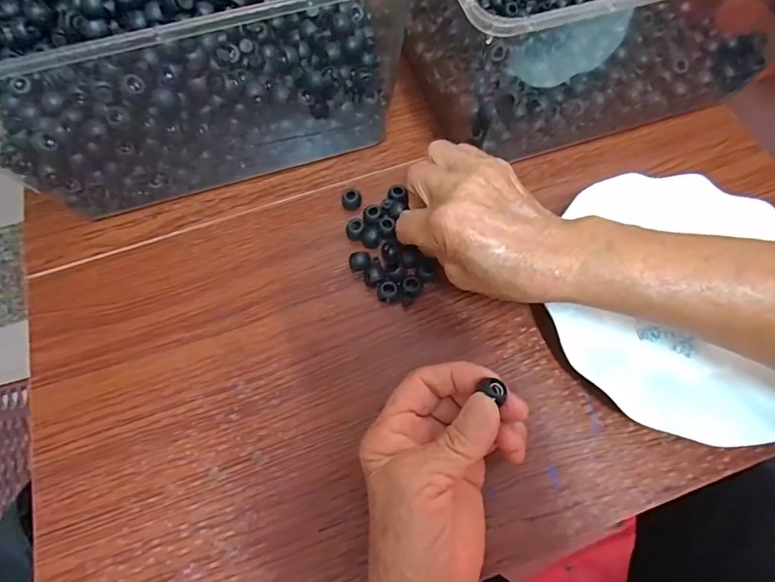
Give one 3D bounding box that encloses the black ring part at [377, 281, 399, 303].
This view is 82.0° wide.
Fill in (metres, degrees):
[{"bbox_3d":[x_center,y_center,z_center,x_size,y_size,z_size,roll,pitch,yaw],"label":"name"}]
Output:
[{"bbox_3d":[0.001,0.000,0.316,0.014,0.012,0.012,9,68,4],"label":"black ring part"}]

